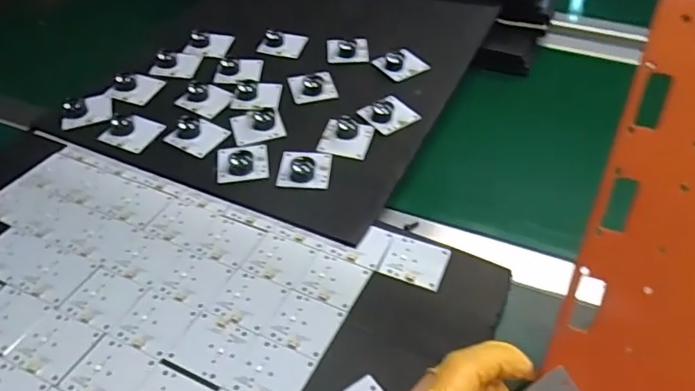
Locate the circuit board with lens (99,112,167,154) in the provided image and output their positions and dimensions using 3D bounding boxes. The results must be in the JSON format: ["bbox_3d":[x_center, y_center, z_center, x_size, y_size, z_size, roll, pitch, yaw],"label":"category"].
[{"bbox_3d":[-0.216,-0.067,0.537,0.056,0.015,0.045,14,43,13],"label":"circuit board with lens"}]

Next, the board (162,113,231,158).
[{"bbox_3d":[-0.147,-0.062,0.530,0.045,0.017,0.046,24,46,22],"label":"board"}]

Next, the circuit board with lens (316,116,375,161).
[{"bbox_3d":[-0.001,-0.058,0.521,0.047,0.018,0.042,10,42,9],"label":"circuit board with lens"}]

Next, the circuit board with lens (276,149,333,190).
[{"bbox_3d":[-0.039,-0.028,0.494,0.047,0.021,0.047,4,42,2],"label":"circuit board with lens"}]

